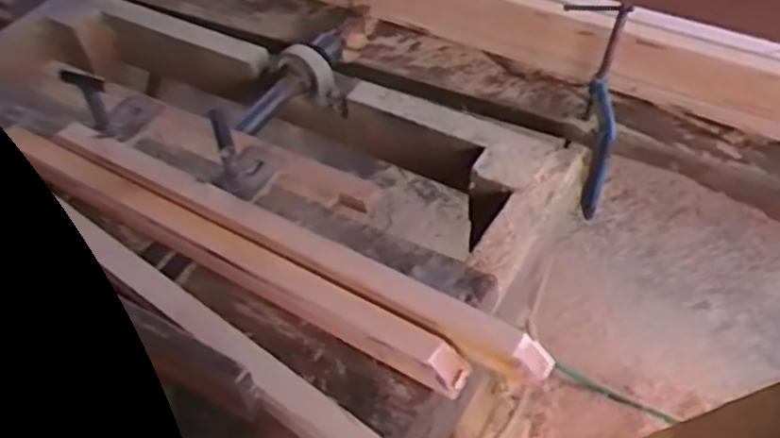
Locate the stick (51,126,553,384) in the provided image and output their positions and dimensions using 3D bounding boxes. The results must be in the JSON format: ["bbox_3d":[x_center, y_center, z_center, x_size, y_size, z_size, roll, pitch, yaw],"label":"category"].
[{"bbox_3d":[-0.150,0.022,0.932,0.734,0.040,0.047,23,52,22],"label":"stick"}]

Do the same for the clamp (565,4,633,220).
[{"bbox_3d":[0.318,-0.172,1.161,0.059,0.358,0.185,-8,48,-5],"label":"clamp"}]

